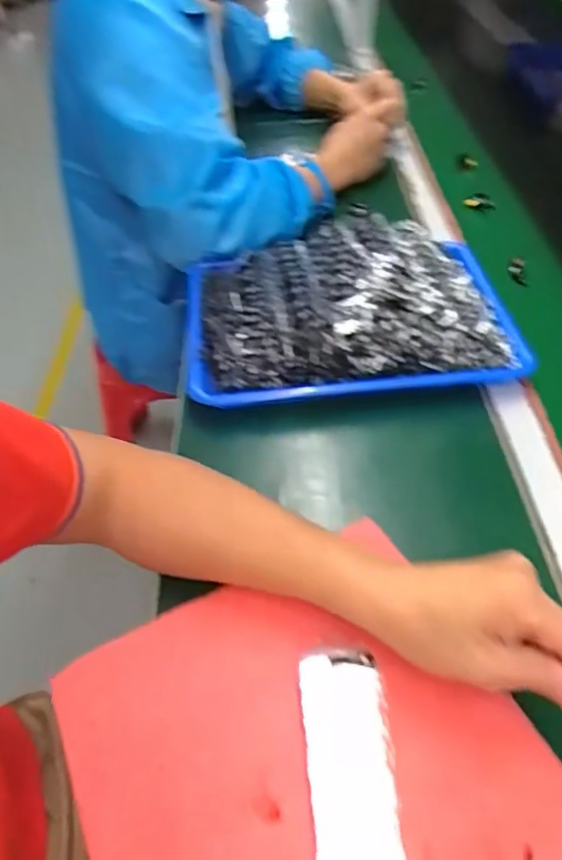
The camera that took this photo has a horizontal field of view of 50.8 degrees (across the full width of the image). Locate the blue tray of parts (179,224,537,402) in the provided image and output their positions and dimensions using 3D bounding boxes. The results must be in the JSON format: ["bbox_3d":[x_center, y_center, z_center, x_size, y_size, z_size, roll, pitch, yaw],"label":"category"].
[{"bbox_3d":[0.066,-0.134,0.629,0.335,0.098,0.231,-5,46,-1],"label":"blue tray of parts"}]

